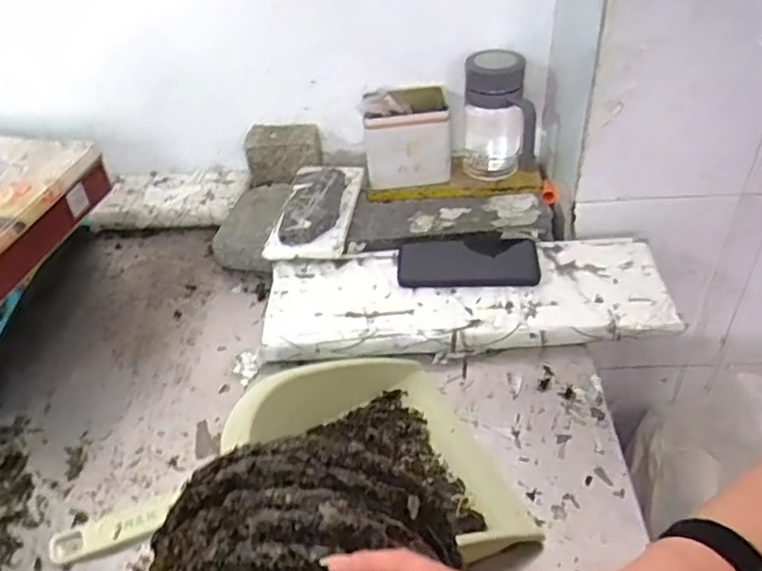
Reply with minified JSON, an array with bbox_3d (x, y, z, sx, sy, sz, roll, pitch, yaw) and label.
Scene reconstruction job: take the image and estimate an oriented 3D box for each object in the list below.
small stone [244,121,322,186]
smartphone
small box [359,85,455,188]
[{"bbox_3d":[-0.141,-0.197,0.928,0.104,0.070,0.071,-1,40,5],"label":"small stone"},{"bbox_3d":[0.104,-0.030,0.756,0.161,0.016,0.086,-2,40,3],"label":"smartphone"},{"bbox_3d":[0.039,-0.214,0.891,0.119,0.107,0.102,-2,40,3],"label":"small box"}]

